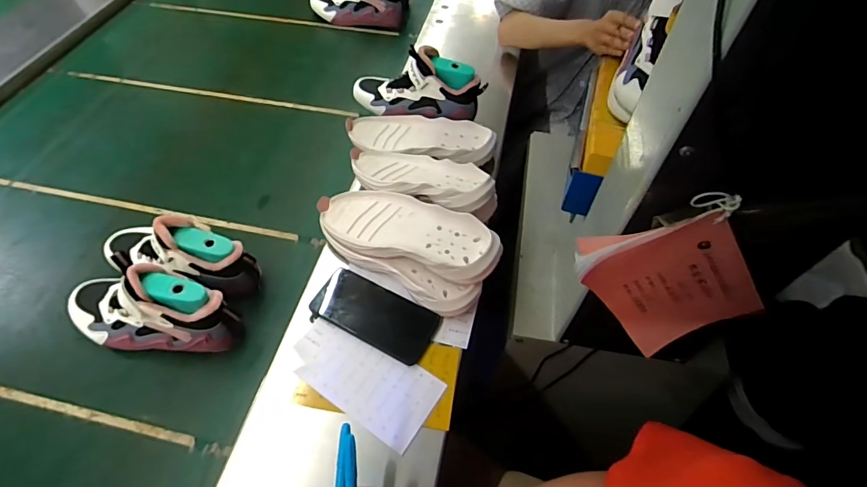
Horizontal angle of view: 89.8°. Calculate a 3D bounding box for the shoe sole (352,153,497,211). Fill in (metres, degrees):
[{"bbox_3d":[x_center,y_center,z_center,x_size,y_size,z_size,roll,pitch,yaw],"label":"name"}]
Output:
[{"bbox_3d":[-0.017,-0.104,0.659,0.230,0.032,0.087,18,55,27],"label":"shoe sole"}]

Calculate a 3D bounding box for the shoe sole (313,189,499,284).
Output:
[{"bbox_3d":[-0.035,-0.016,0.608,0.268,0.048,0.099,17,55,25],"label":"shoe sole"}]

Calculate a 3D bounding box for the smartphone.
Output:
[{"bbox_3d":[-0.080,0.093,0.585,0.168,0.018,0.081,22,57,13],"label":"smartphone"}]

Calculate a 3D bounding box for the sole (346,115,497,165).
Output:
[{"bbox_3d":[-0.022,-0.187,0.746,0.251,0.036,0.109,10,55,5],"label":"sole"}]

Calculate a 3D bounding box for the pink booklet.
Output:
[{"bbox_3d":[0.226,0.040,0.413,0.123,0.177,0.023,-25,38,30],"label":"pink booklet"}]

